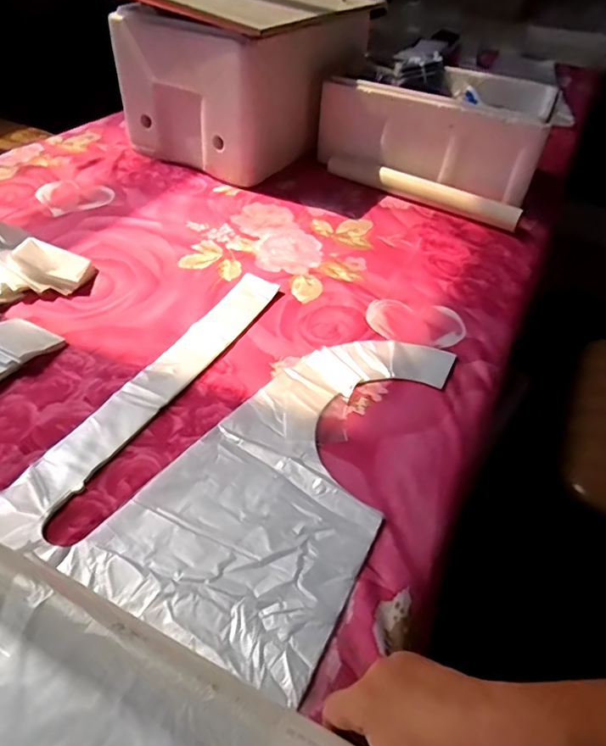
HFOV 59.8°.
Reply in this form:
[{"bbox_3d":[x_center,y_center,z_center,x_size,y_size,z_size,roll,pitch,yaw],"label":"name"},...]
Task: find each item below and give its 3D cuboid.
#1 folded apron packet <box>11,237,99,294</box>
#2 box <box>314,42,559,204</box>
[{"bbox_3d":[-0.331,-0.142,0.699,0.085,0.047,0.068,5,45,0],"label":"folded apron packet"},{"bbox_3d":[0.262,-0.486,1.008,0.389,0.139,0.293,20,45,16],"label":"box"}]

